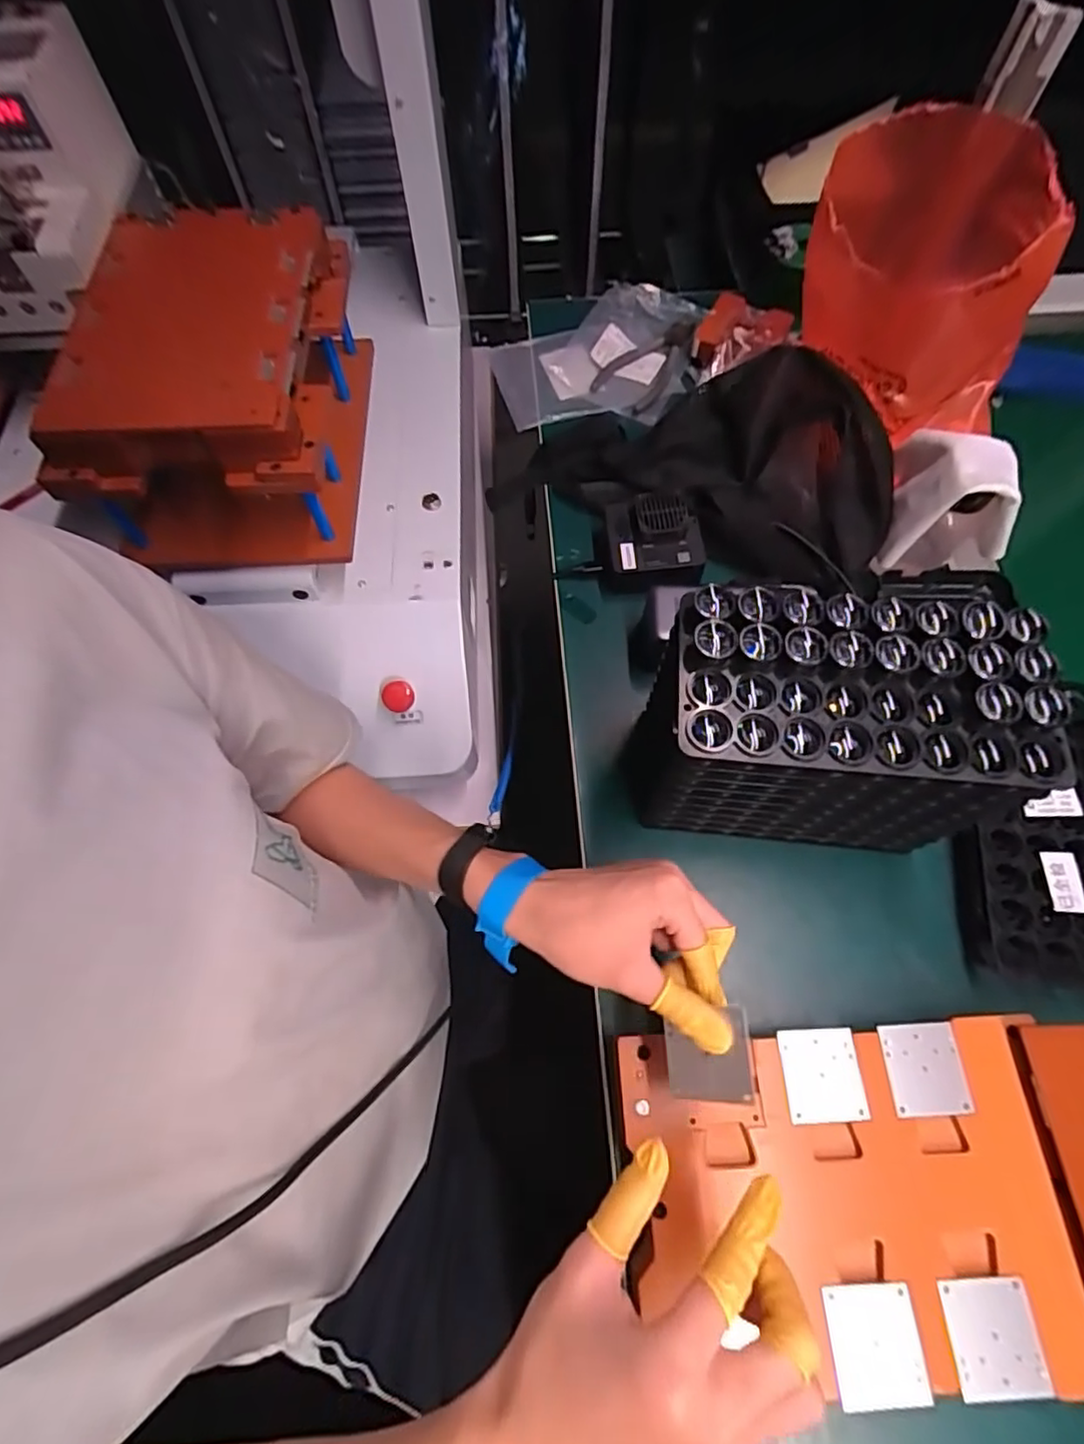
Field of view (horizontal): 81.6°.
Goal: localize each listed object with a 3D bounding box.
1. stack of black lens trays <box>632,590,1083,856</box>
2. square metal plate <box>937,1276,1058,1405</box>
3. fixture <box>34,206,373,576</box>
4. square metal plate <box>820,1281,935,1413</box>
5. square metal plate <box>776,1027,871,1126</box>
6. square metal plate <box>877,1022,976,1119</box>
[{"bbox_3d":[0.172,0.014,0.406,0.197,0.183,0.096,6,65,5],"label":"stack of black lens trays"},{"bbox_3d":[0.232,0.316,0.322,0.045,0.004,0.048,-5,65,1],"label":"square metal plate"},{"bbox_3d":[-0.256,-0.271,0.524,0.172,0.149,0.256,-2,66,0],"label":"fixture"},{"bbox_3d":[0.168,0.314,0.317,0.044,0.004,0.048,-4,65,2],"label":"square metal plate"},{"bbox_3d":[0.166,0.209,0.372,0.046,0.004,0.049,-3,66,-1],"label":"square metal plate"},{"bbox_3d":[0.227,0.206,0.371,0.045,0.004,0.048,-3,66,-1],"label":"square metal plate"}]

